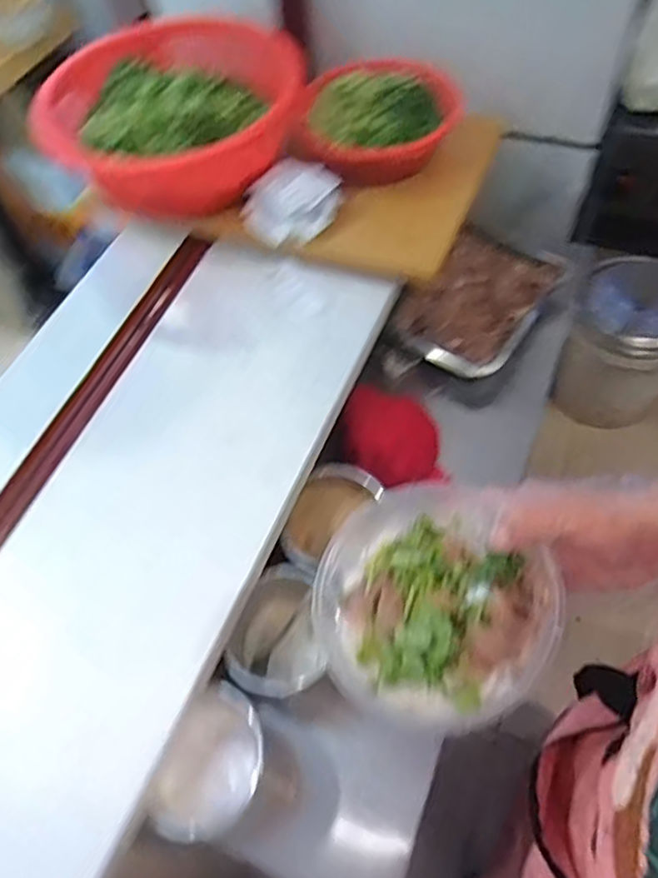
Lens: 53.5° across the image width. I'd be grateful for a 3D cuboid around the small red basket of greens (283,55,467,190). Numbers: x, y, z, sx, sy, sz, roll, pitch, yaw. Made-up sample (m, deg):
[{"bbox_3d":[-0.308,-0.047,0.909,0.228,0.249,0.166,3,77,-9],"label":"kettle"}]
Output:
[{"bbox_3d":[0.062,-0.398,0.812,0.186,0.072,0.175,16,61,14],"label":"small red basket of greens"}]

